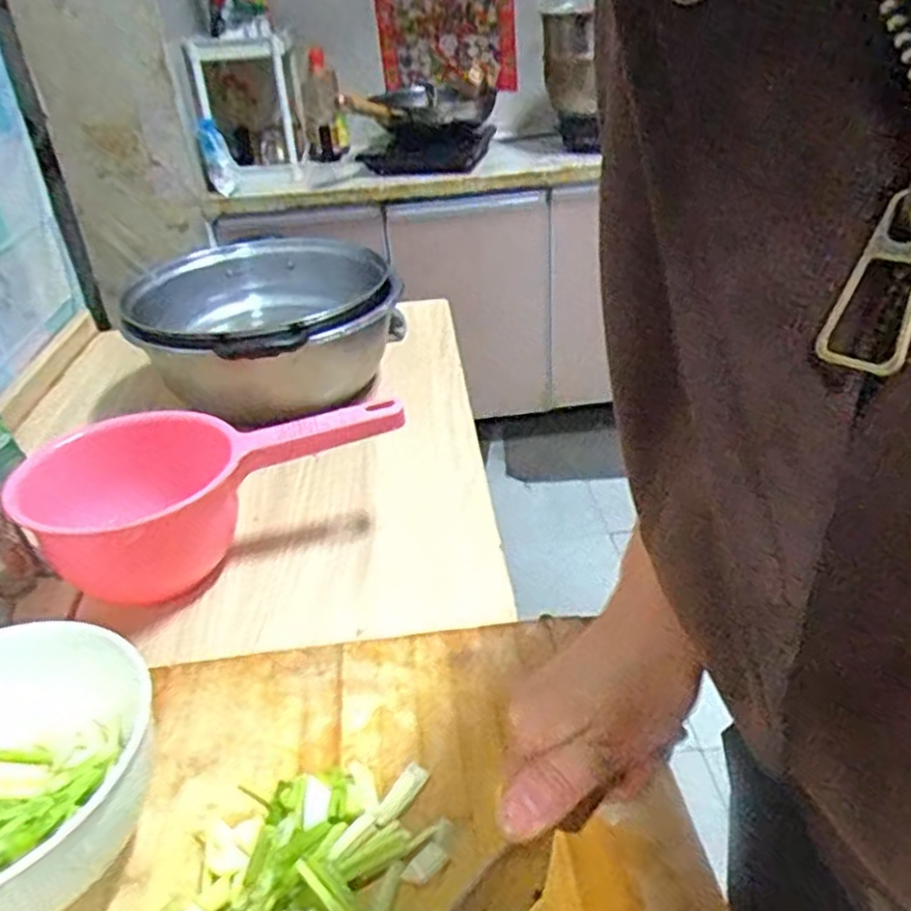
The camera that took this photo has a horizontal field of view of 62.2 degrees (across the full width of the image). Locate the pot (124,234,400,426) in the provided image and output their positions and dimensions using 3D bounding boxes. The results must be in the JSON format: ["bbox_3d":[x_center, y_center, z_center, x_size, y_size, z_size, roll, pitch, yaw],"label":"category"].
[{"bbox_3d":[-0.203,-0.123,0.813,0.239,0.134,0.280,-23,36,-28],"label":"pot"}]

